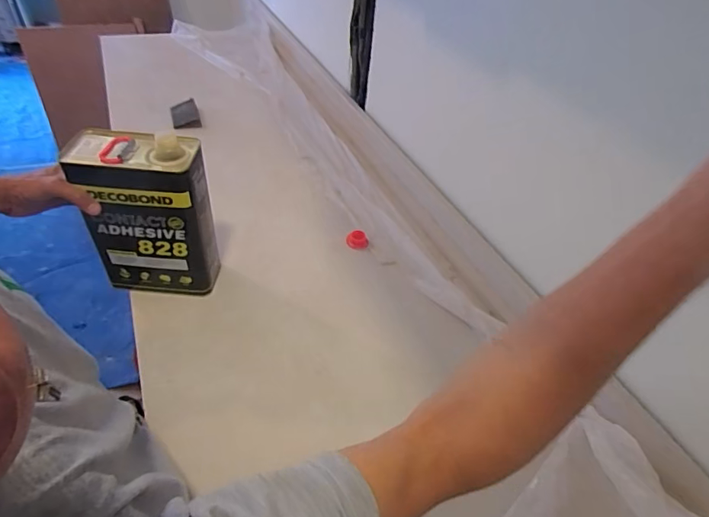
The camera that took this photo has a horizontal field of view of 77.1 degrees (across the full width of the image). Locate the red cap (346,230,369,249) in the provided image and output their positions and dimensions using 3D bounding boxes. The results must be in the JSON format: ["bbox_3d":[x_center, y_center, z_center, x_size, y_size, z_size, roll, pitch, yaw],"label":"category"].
[{"bbox_3d":[0.006,-0.038,0.865,0.043,0.020,0.033,4,43,-1],"label":"red cap"}]

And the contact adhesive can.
[{"bbox_3d":[-0.308,-0.062,0.683,0.164,0.256,0.088,3,44,-3],"label":"contact adhesive can"}]

